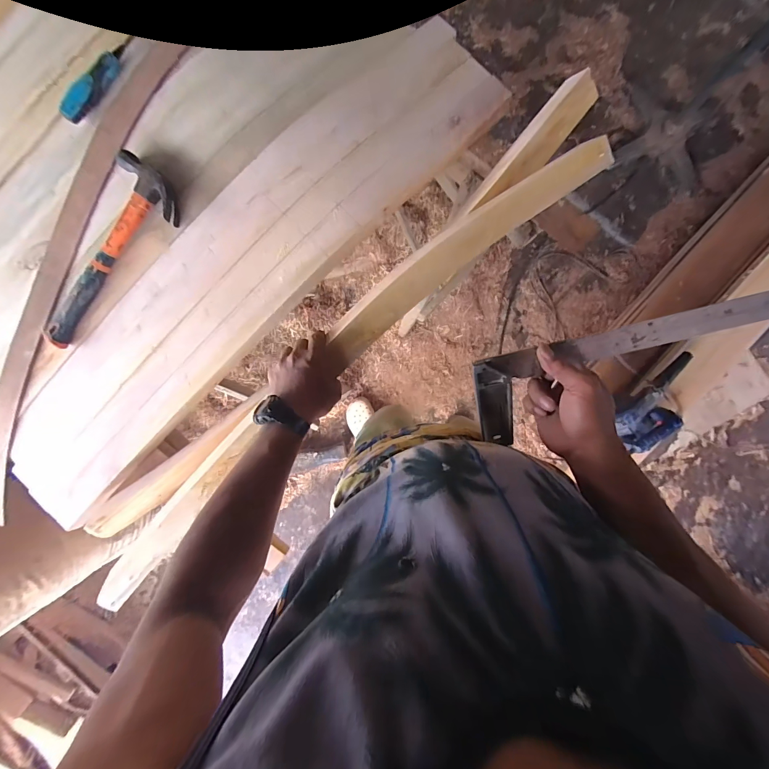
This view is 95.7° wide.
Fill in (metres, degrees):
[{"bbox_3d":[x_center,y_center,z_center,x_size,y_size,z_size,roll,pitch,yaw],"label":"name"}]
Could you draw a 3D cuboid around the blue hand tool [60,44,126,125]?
[{"bbox_3d":[-0.469,-0.489,0.563,0.032,0.018,0.145,40,90,4],"label":"blue hand tool"}]

